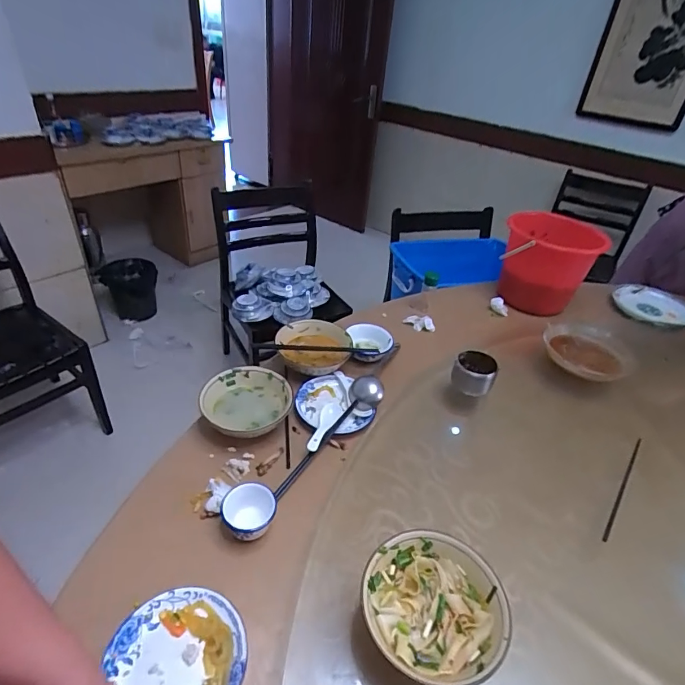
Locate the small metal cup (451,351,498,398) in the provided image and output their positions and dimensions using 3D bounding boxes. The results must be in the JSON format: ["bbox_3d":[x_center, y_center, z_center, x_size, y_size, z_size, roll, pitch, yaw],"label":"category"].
[{"bbox_3d":[0.263,0.059,0.873,0.081,0.058,0.083,16,38,13],"label":"small metal cup"}]

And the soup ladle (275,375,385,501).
[{"bbox_3d":[-0.007,0.155,0.790,0.069,0.046,0.280,23,39,21],"label":"soup ladle"}]

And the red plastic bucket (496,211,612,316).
[{"bbox_3d":[0.582,-0.237,1.260,0.236,0.210,0.262,15,38,12],"label":"red plastic bucket"}]

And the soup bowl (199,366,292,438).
[{"bbox_3d":[-0.173,0.117,0.801,0.155,0.070,0.152,4,37,-3],"label":"soup bowl"}]

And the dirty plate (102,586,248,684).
[{"bbox_3d":[-0.182,0.364,0.506,0.137,0.025,0.152,-23,46,-33],"label":"dirty plate"}]

